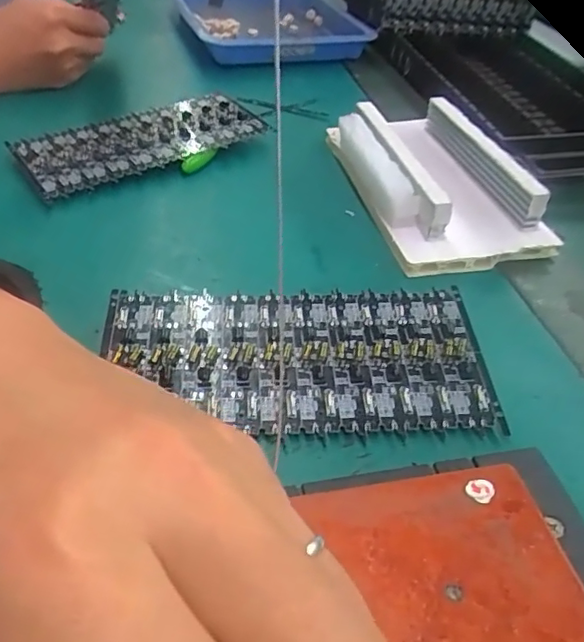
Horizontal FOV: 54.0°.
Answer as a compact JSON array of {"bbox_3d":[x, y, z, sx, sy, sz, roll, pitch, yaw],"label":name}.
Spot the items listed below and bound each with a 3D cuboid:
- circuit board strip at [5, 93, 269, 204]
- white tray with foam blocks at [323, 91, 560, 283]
[{"bbox_3d":[-0.104,-0.126,0.398,0.161,0.018,0.073,-22,54,-24],"label":"circuit board strip"},{"bbox_3d":[0.089,-0.099,0.357,0.090,0.030,0.167,-7,49,-13],"label":"white tray with foam blocks"}]

